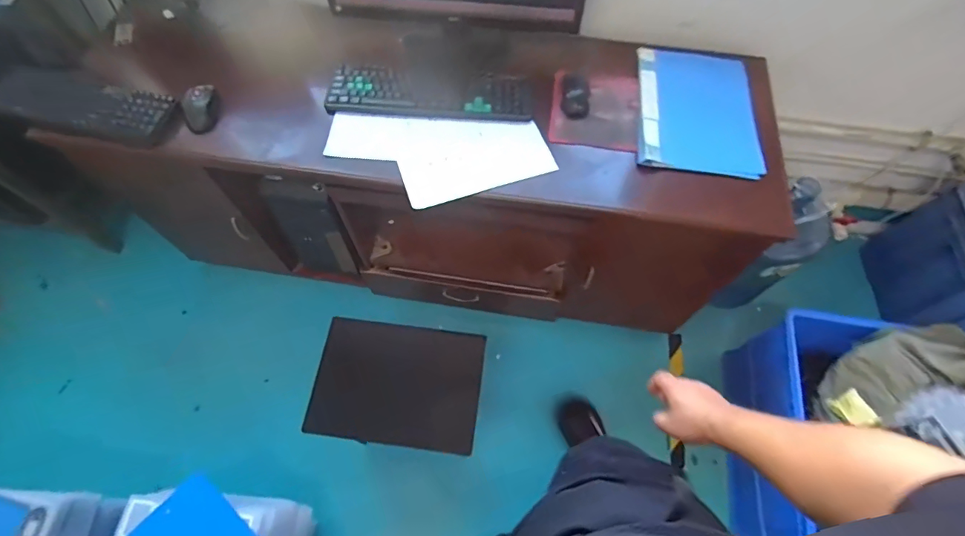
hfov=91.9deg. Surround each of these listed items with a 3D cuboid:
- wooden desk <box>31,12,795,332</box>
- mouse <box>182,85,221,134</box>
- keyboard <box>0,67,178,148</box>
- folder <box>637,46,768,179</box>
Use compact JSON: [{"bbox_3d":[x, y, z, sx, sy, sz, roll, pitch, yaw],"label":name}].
[{"bbox_3d":[-0.128,-0.228,1.237,1.407,0.585,0.490,9,66,5],"label":"wooden desk"},{"bbox_3d":[-0.581,-0.334,0.963,0.059,0.052,0.110,-11,66,-4],"label":"mouse"},{"bbox_3d":[-0.805,-0.330,0.944,0.384,0.032,0.149,15,67,7],"label":"keyboard"},{"bbox_3d":[0.447,-0.329,0.966,0.244,0.028,0.313,8,66,4],"label":"folder"}]

